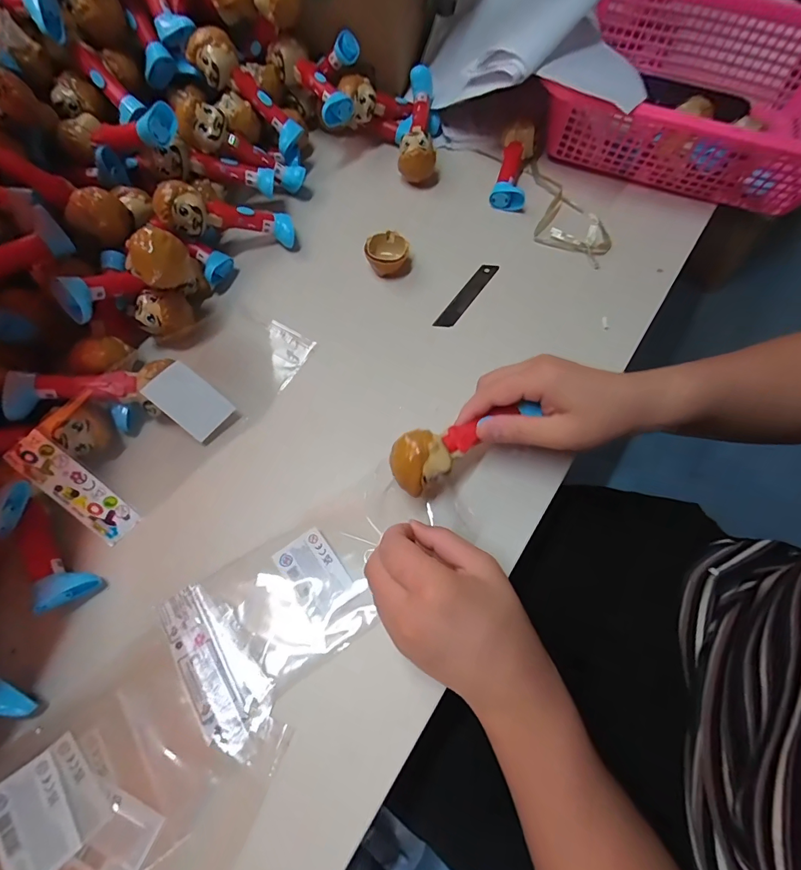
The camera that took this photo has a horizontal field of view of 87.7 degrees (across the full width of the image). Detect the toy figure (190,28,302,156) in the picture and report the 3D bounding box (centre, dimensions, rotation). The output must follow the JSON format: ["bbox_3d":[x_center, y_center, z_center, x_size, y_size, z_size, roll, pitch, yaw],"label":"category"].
[{"bbox_3d":[-0.158,-0.358,0.437,0.126,0.036,0.032,38,65,-26],"label":"toy figure"}]

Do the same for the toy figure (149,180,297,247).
[{"bbox_3d":[-0.168,-0.213,0.409,0.123,0.030,0.032,-4,63,-31],"label":"toy figure"}]

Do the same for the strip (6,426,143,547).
[{"bbox_3d":[-0.244,0.040,0.314,0.096,0.006,0.029,48,70,-14],"label":"strip"}]

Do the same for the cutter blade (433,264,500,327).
[{"bbox_3d":[0.069,-0.143,0.423,0.020,0.006,0.098,28,67,25],"label":"cutter blade"}]

